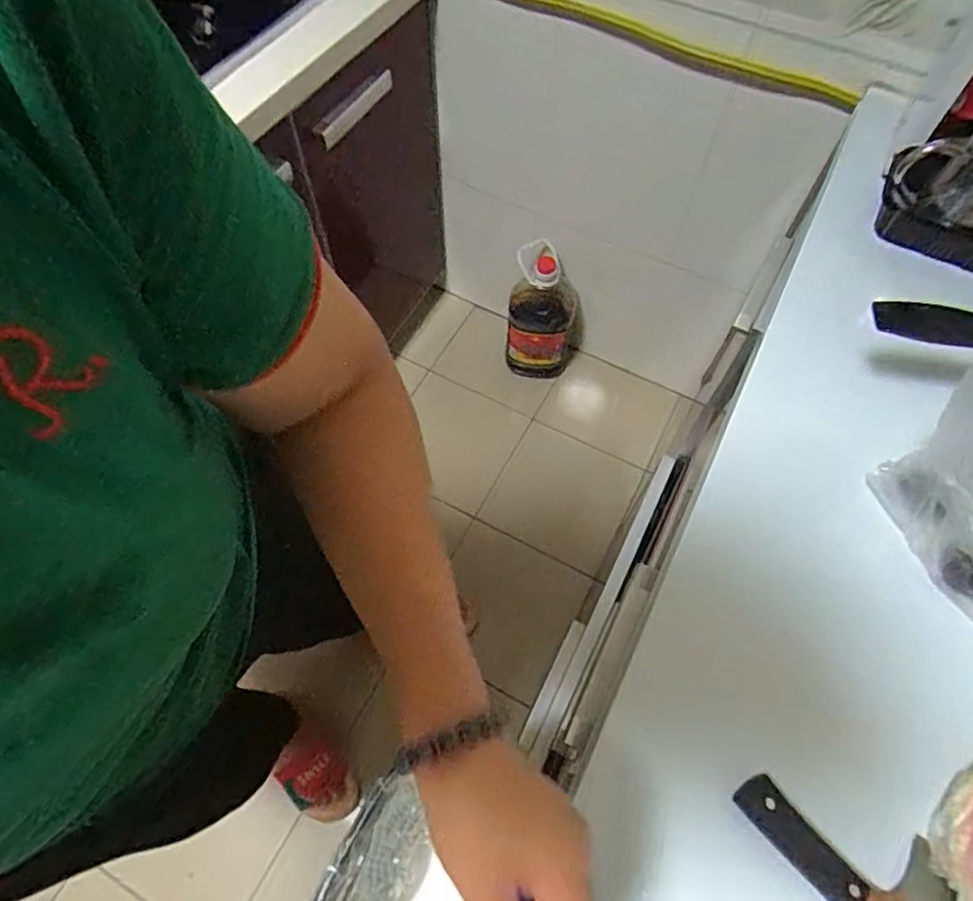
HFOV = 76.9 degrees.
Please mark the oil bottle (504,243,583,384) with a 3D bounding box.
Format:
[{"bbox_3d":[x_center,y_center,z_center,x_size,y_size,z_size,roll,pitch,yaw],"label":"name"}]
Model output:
[{"bbox_3d":[0.144,-0.313,1.484,0.186,0.366,0.150,10,62,4],"label":"oil bottle"}]

